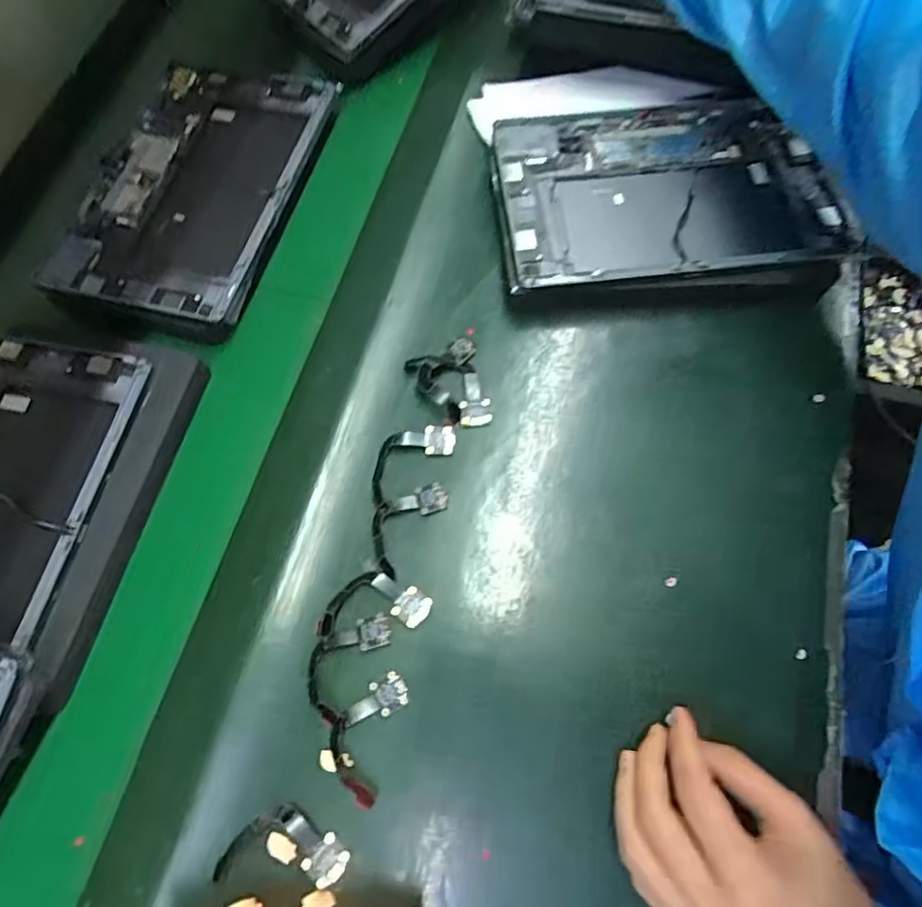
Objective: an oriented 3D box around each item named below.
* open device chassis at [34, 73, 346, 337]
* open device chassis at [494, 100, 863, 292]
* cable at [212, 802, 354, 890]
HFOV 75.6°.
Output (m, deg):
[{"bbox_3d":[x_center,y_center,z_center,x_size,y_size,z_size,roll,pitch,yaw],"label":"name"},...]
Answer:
[{"bbox_3d":[-0.219,-0.220,0.494,0.169,0.032,0.250,15,71,9],"label":"open device chassis"},{"bbox_3d":[0.156,-0.204,0.454,0.244,0.011,0.151,-5,73,2],"label":"open device chassis"},{"bbox_3d":[-0.098,0.217,0.330,0.072,0.004,0.037,2,69,4],"label":"cable"}]

